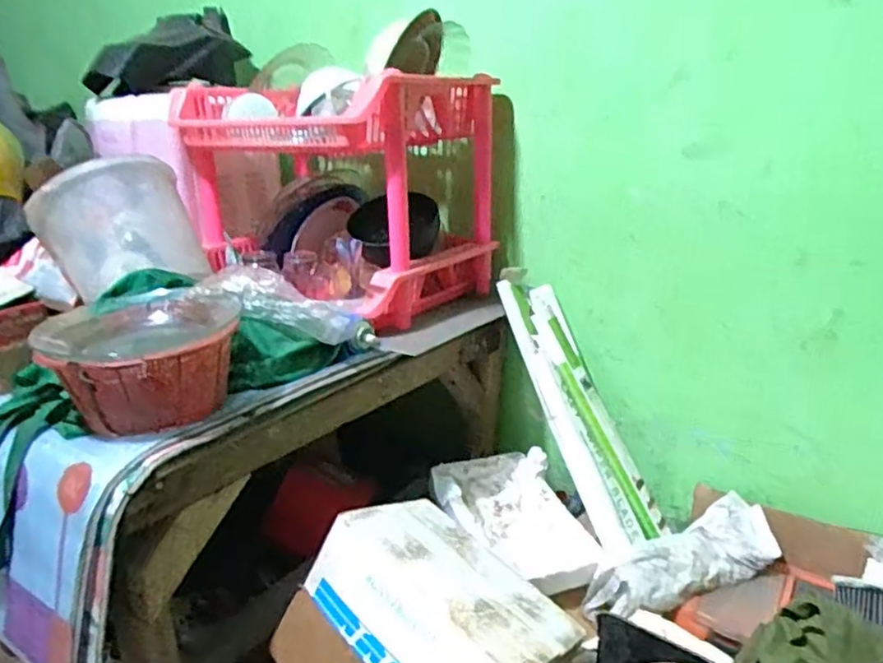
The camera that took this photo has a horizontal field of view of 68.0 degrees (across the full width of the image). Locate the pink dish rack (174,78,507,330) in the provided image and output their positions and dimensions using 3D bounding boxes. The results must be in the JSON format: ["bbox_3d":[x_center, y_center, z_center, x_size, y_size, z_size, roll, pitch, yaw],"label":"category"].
[{"bbox_3d":[-0.165,-0.228,1.111,0.450,0.348,0.357,12,22,38],"label":"pink dish rack"}]

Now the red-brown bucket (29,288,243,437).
[{"bbox_3d":[-0.322,0.032,0.730,0.200,0.110,0.190,-2,17,1],"label":"red-brown bucket"}]

